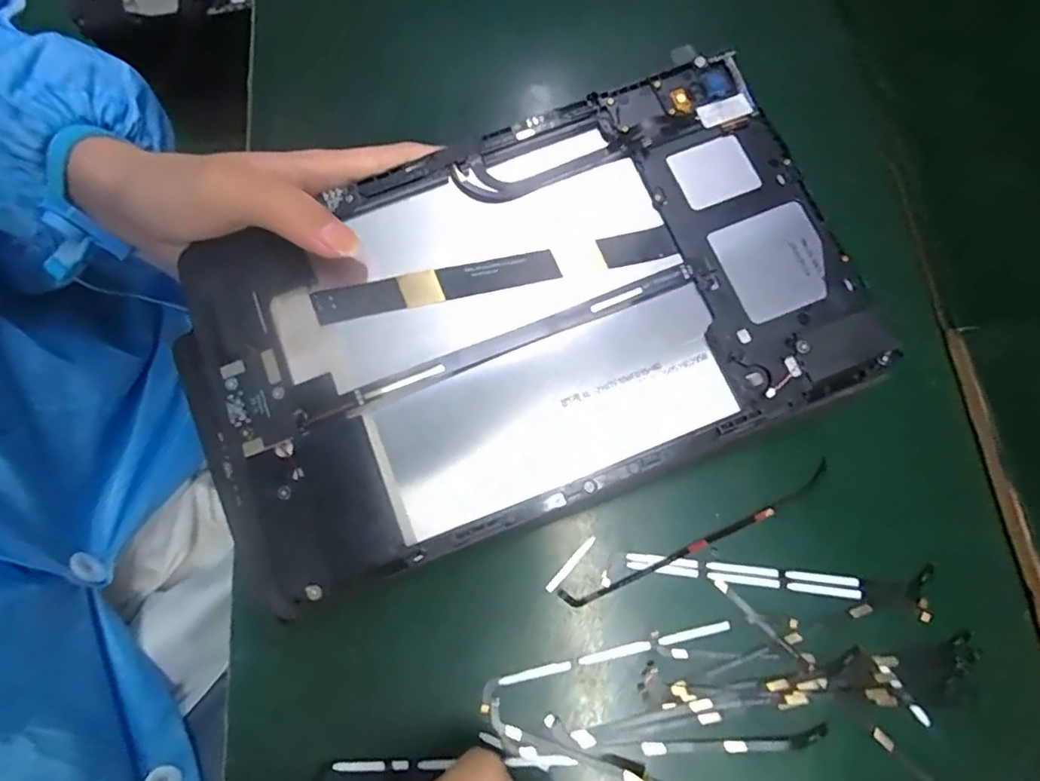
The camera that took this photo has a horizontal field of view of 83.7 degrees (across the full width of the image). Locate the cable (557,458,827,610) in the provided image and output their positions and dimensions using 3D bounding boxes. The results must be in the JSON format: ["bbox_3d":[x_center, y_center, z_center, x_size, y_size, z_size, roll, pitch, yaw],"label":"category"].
[{"bbox_3d":[0.082,0.068,0.266,0.136,0.004,0.011,-24,77,-5],"label":"cable"}]

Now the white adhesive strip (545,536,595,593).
[{"bbox_3d":[0.023,0.079,0.264,0.004,0.004,0.032,42,80,11],"label":"white adhesive strip"}]

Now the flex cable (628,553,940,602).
[{"bbox_3d":[0.116,0.083,0.262,0.133,0.004,0.013,5,76,3],"label":"flex cable"}]

